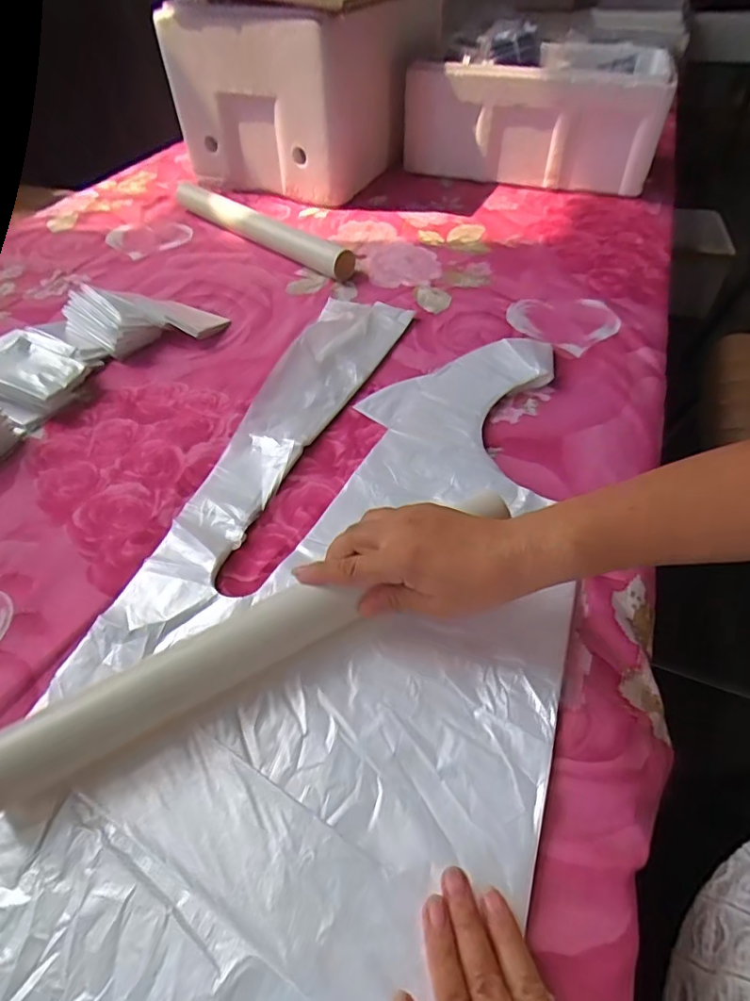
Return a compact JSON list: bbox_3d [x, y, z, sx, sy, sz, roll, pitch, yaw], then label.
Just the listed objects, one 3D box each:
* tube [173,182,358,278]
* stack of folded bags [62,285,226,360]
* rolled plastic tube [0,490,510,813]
[{"bbox_3d":[-0.166,-0.386,0.764,0.353,0.041,0.039,33,56,26],"label":"tube"},{"bbox_3d":[-0.261,-0.206,0.613,0.173,0.044,0.088,-6,49,-6],"label":"stack of folded bags"},{"bbox_3d":[-0.059,0.079,0.347,0.351,0.030,0.036,-25,53,-20],"label":"rolled plastic tube"}]

